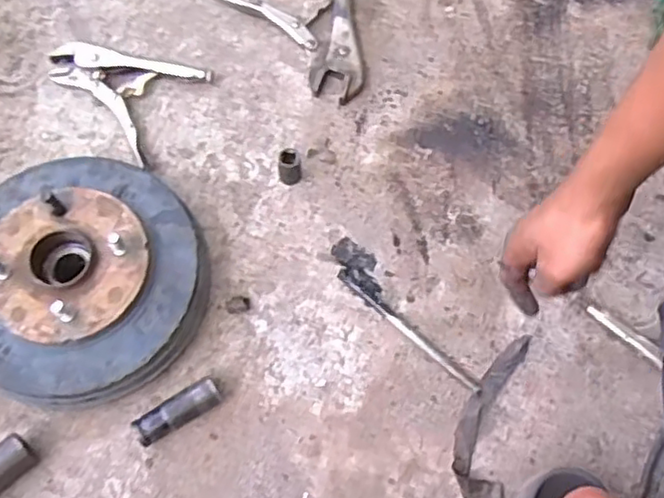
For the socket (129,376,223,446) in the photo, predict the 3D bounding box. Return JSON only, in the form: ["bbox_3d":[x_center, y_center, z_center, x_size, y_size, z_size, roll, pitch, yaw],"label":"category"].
[{"bbox_3d":[-0.135,0.144,0.588,0.080,0.028,0.027,-30,72,-13],"label":"socket"}]

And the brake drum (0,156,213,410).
[{"bbox_3d":[-0.231,0.026,0.602,0.223,0.078,0.218,1,68,-2],"label":"brake drum"}]

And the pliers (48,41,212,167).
[{"bbox_3d":[-0.231,-0.184,0.720,0.158,0.016,0.120,33,71,10],"label":"pliers"}]

